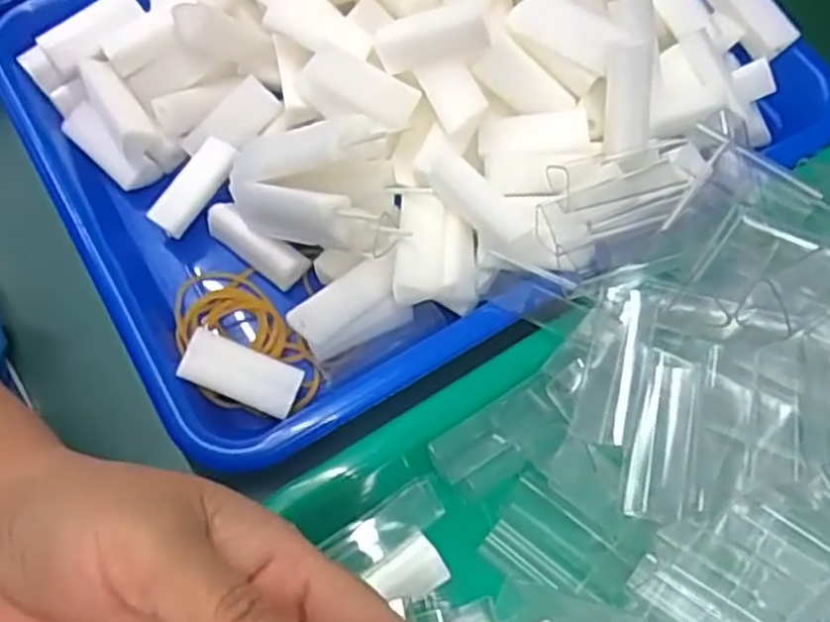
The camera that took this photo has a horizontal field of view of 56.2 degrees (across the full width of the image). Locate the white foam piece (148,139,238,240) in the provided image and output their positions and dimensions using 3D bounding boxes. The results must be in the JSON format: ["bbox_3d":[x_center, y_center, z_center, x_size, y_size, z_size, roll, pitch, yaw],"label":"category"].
[{"bbox_3d":[-0.097,-0.055,0.338,0.016,0.012,0.046,39,91,13],"label":"white foam piece"}]

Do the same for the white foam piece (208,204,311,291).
[{"bbox_3d":[-0.069,-0.029,0.333,0.047,0.019,0.014,35,70,12],"label":"white foam piece"}]

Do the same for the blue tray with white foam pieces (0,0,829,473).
[{"bbox_3d":[0.006,-0.108,0.330,0.333,0.093,0.235,-24,70,-12],"label":"blue tray with white foam pieces"}]

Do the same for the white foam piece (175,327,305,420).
[{"bbox_3d":[-0.067,0.024,0.302,0.045,0.006,0.021,25,67,-10],"label":"white foam piece"}]

